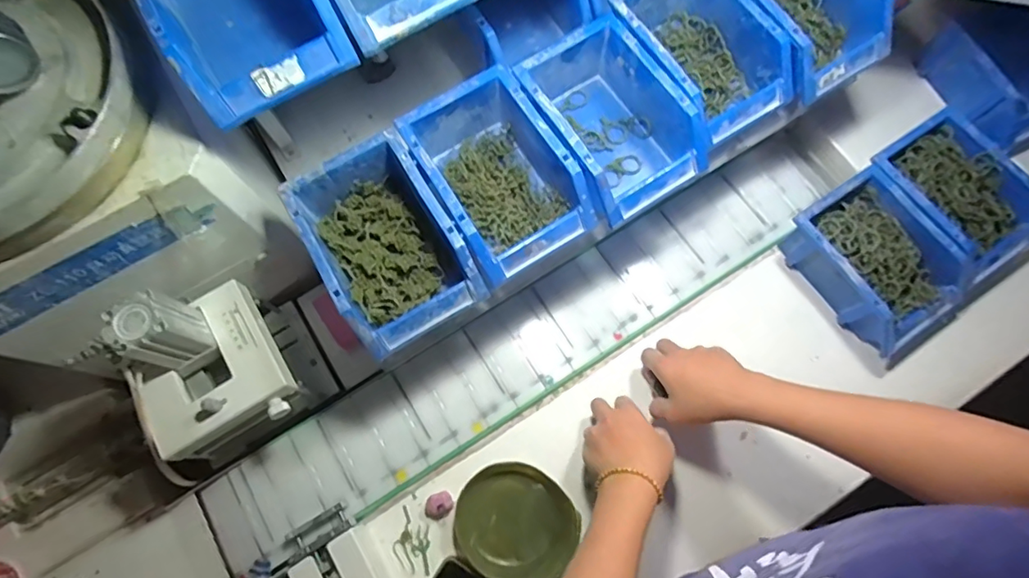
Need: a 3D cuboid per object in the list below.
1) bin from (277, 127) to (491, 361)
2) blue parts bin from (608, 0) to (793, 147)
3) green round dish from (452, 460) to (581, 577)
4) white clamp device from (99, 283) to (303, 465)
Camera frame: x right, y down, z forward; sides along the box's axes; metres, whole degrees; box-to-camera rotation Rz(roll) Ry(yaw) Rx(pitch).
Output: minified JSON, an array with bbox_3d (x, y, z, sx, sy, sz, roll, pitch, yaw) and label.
[{"bbox_3d":[-0.121,-0.040,0.507,0.124,0.070,0.178,-30,74,-8],"label":"bin"},{"bbox_3d":[0.194,-0.247,0.563,0.121,0.067,0.182,-32,75,-9],"label":"blue parts bin"},{"bbox_3d":[0.003,0.247,0.563,0.127,0.013,0.112,36,77,12],"label":"green round dish"},{"bbox_3d":[-0.298,0.087,0.537,0.129,0.194,0.139,-31,74,-8],"label":"white clamp device"}]

